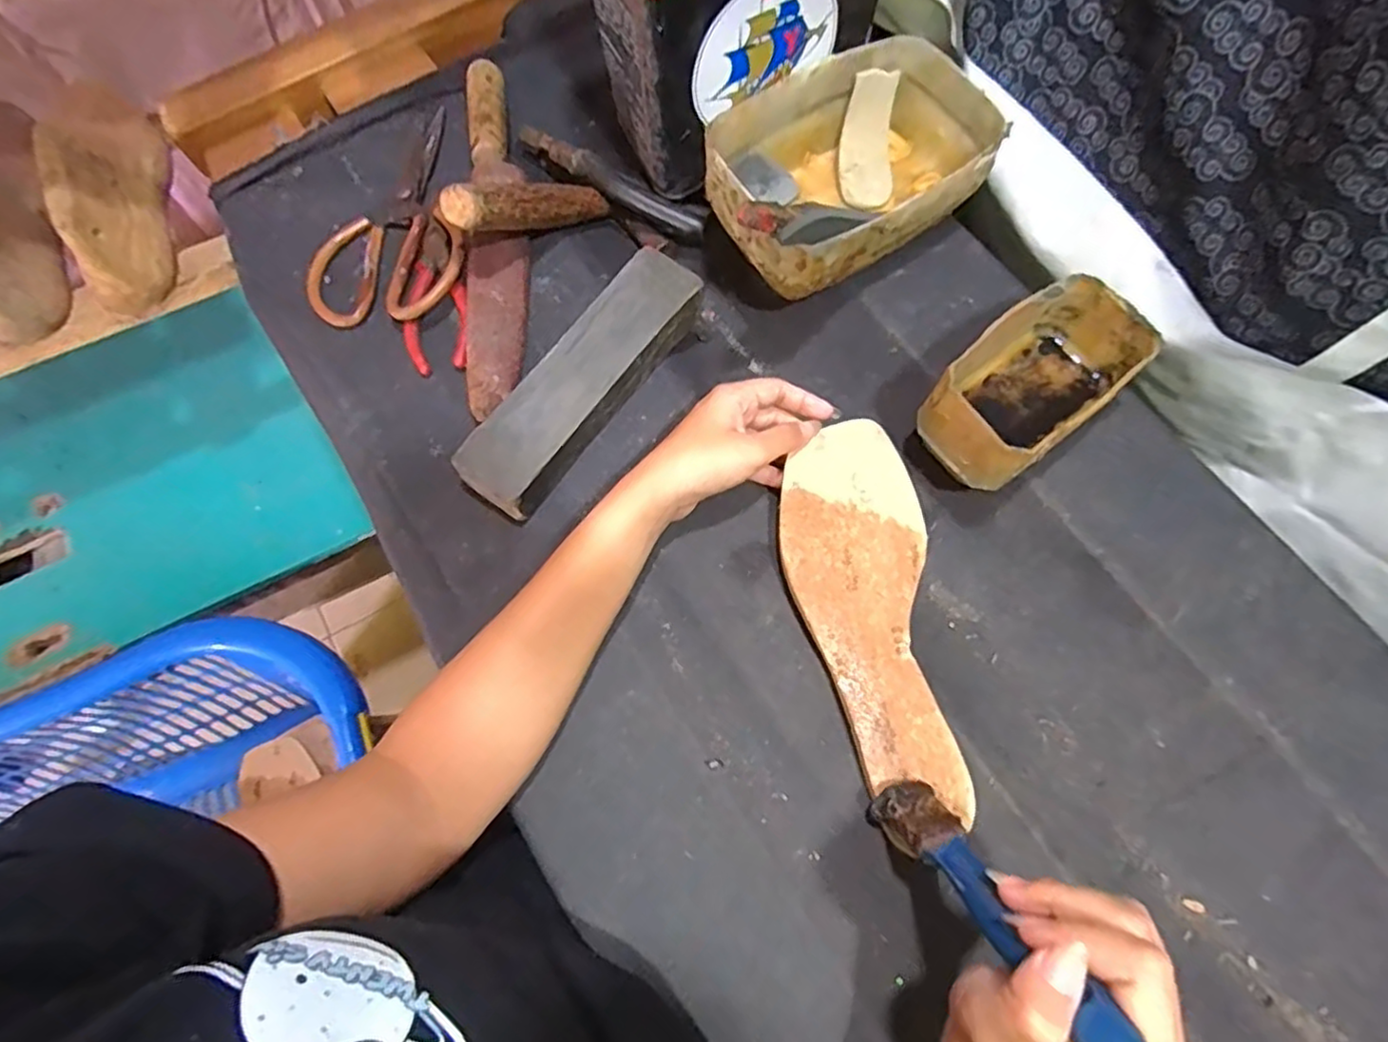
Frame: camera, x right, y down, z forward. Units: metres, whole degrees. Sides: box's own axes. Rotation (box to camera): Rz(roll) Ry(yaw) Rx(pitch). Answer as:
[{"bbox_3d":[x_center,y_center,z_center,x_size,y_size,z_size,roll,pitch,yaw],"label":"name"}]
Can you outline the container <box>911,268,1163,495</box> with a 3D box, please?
[{"bbox_3d":[0.204,-0.082,0.413,0.130,0.062,0.071,-39,74,-12],"label":"container"}]

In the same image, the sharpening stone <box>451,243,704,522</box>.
[{"bbox_3d":[-0.070,-0.090,0.437,0.053,0.034,0.194,34,72,11],"label":"sharpening stone"}]

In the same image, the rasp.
[{"bbox_3d":[-0.139,-0.207,0.476,0.040,0.030,0.279,-3,69,-2],"label":"rasp"}]

